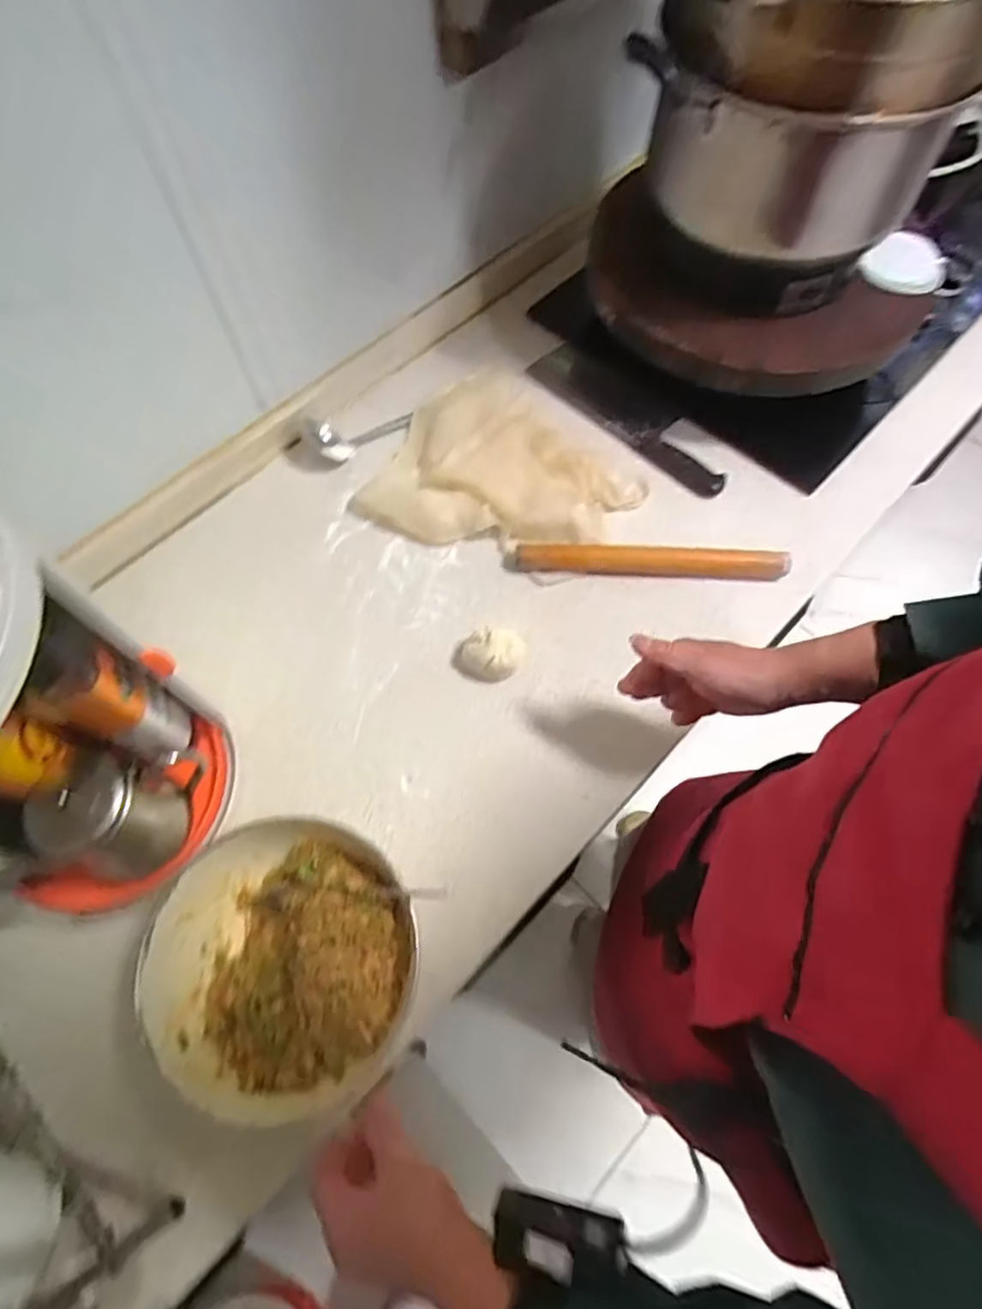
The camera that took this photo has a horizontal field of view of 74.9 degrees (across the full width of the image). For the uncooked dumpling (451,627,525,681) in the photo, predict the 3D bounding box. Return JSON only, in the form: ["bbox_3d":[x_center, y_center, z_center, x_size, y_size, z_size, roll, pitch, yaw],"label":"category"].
[{"bbox_3d":[-0.001,0.001,0.627,0.068,0.036,0.048,-15,65,-6],"label":"uncooked dumpling"}]

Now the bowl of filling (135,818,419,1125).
[{"bbox_3d":[-0.157,0.236,0.499,0.191,0.084,0.192,-1,64,1],"label":"bowl of filling"}]

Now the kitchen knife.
[{"bbox_3d":[0.168,-0.285,0.756,0.082,0.018,0.278,-40,70,-16],"label":"kitchen knife"}]

